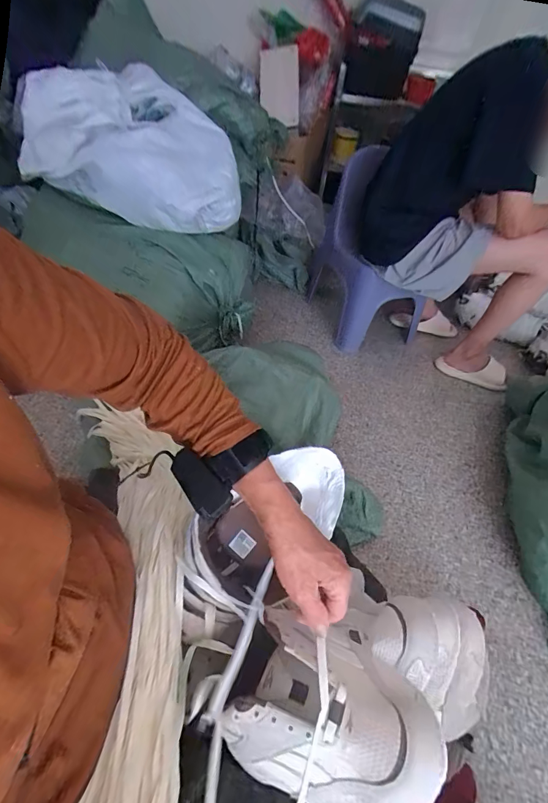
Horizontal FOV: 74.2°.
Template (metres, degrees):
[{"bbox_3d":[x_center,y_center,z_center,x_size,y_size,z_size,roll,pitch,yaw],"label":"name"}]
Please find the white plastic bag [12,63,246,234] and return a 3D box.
[{"bbox_3d":[-0.419,-0.828,1.186,0.633,0.326,0.424,13,48,5],"label":"white plastic bag"}]

